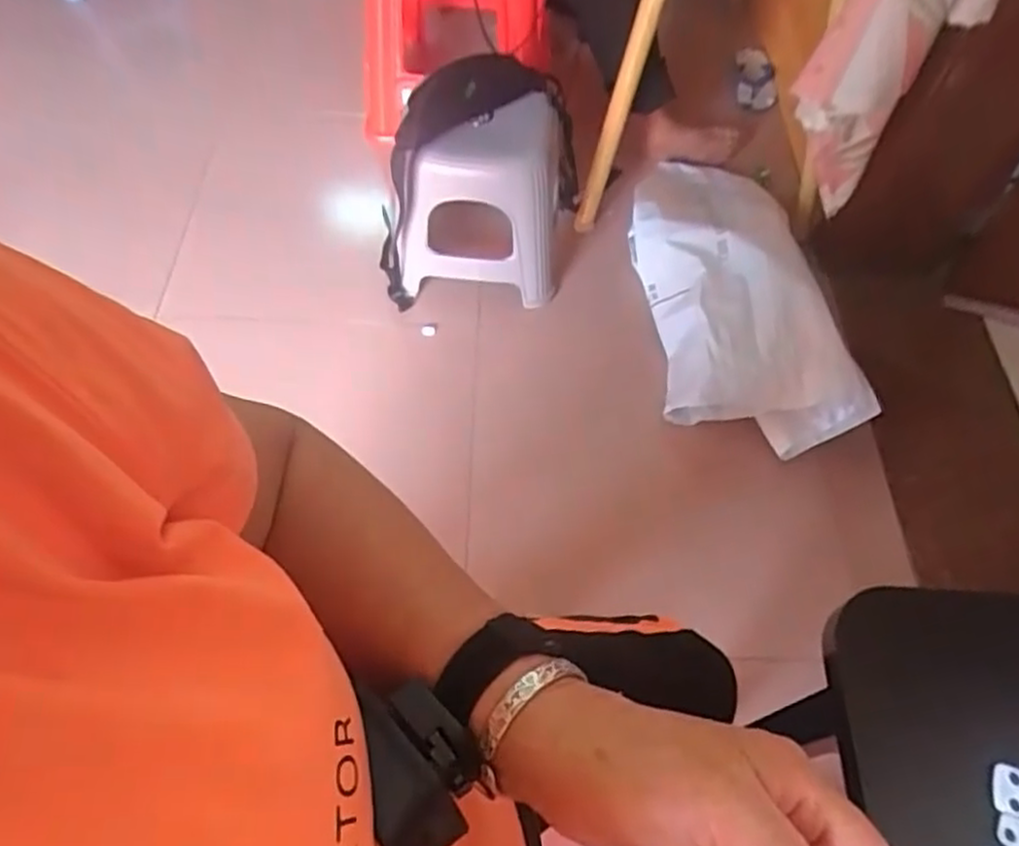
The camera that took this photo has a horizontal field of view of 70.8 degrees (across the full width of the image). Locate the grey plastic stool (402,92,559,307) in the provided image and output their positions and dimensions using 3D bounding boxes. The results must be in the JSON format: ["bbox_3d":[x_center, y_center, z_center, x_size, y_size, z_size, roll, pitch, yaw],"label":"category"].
[{"bbox_3d":[-0.049,-0.422,1.309,0.285,0.308,0.261,3,60,0],"label":"grey plastic stool"}]

